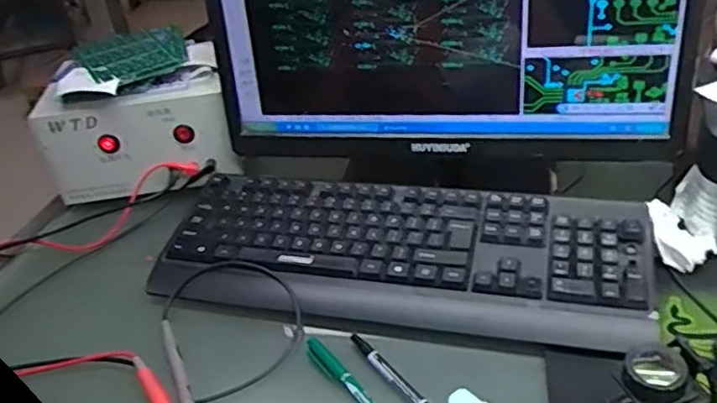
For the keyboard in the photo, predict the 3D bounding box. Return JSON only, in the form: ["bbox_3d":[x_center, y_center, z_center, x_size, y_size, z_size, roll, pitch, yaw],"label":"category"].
[{"bbox_3d":[0.032,0.044,0.599,0.440,0.036,0.157,4,36,16],"label":"keyboard"}]

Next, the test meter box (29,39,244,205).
[{"bbox_3d":[-0.248,-0.097,0.735,0.204,0.108,0.116,-11,35,-5],"label":"test meter box"}]

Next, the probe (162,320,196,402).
[{"bbox_3d":[-0.140,0.140,0.517,0.013,0.012,0.131,-18,36,-15],"label":"probe"}]

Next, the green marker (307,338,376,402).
[{"bbox_3d":[0.000,0.147,0.492,0.015,0.013,0.136,-26,39,-25],"label":"green marker"}]

